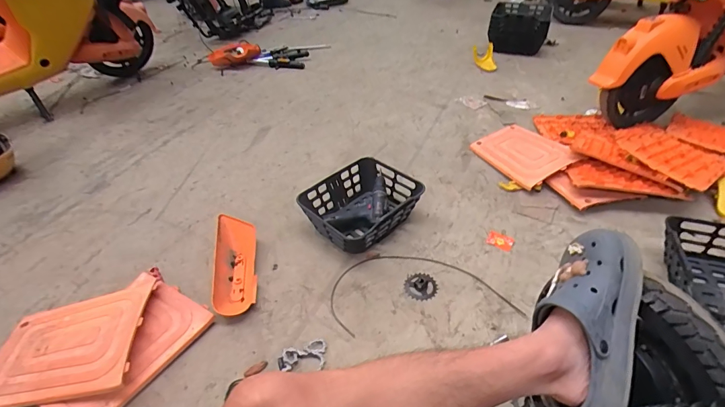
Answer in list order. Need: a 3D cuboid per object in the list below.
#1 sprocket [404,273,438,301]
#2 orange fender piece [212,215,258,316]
[{"bbox_3d":[0.153,0.218,1.004,0.084,0.008,0.081,-2,41,1],"label":"sprocket"},{"bbox_3d":[-0.355,0.164,1.061,0.115,0.062,0.310,-10,42,-8],"label":"orange fender piece"}]

